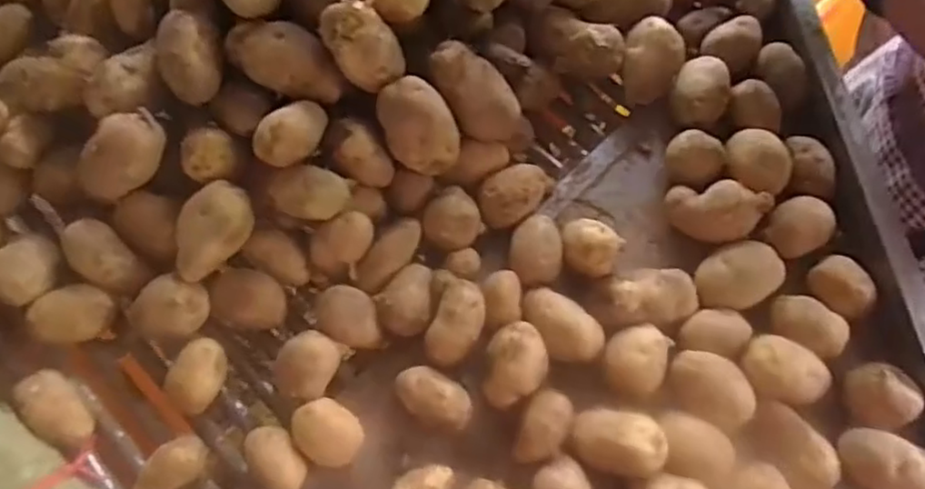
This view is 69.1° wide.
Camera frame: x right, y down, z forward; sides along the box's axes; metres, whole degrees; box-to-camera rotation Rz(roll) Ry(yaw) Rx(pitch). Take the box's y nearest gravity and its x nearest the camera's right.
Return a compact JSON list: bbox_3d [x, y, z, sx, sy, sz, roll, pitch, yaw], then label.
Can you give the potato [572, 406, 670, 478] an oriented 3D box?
[{"bbox_3d":[0.134,0.169,0.573,0.072,0.033,0.049,11,65,8],"label":"potato"}]

